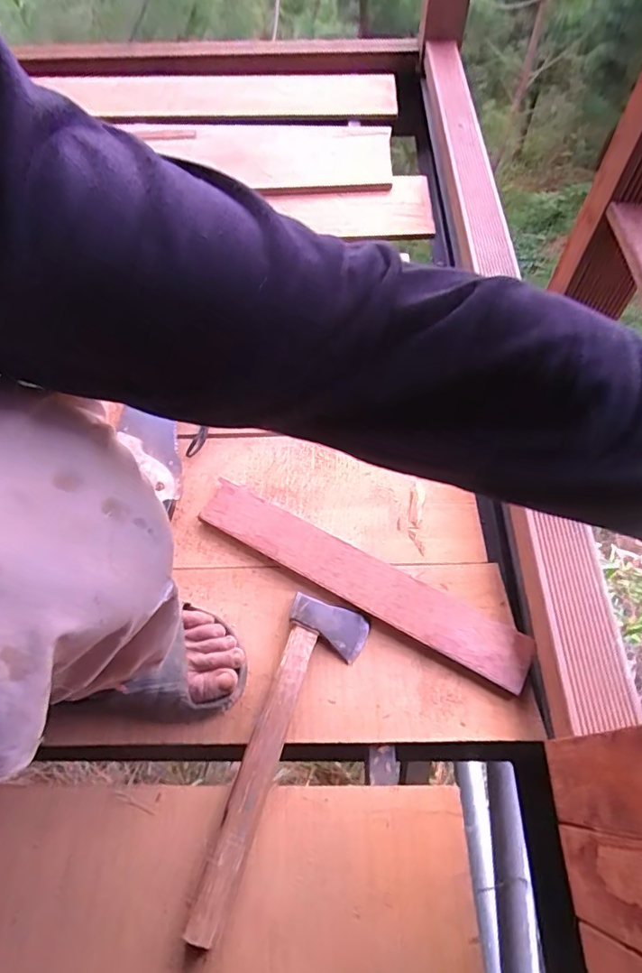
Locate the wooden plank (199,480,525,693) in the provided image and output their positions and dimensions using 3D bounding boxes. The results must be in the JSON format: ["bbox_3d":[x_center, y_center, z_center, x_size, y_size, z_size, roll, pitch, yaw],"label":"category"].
[{"bbox_3d":[0.038,0.103,0.596,0.405,0.019,0.065,26,64,18],"label":"wooden plank"}]

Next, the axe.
[{"bbox_3d":[-0.032,0.260,0.501,0.080,0.027,0.304,14,61,11],"label":"axe"}]

